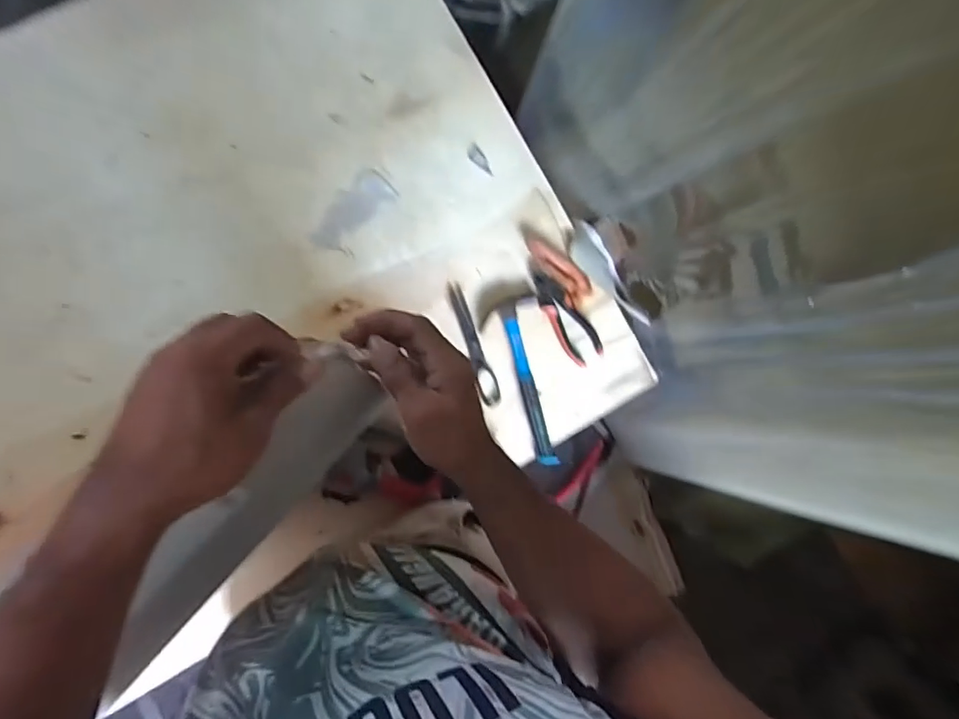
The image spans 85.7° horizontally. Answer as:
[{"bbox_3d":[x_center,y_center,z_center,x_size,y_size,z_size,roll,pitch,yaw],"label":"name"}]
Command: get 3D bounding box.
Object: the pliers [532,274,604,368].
[{"bbox_3d":[0.139,-0.068,0.827,0.058,0.016,0.161,-33,89,-9],"label":"pliers"}]

